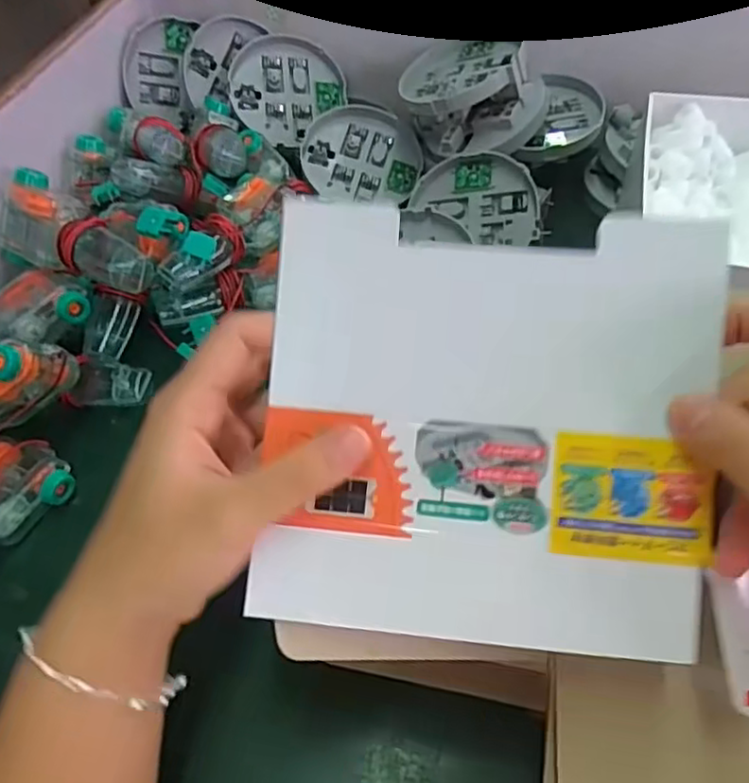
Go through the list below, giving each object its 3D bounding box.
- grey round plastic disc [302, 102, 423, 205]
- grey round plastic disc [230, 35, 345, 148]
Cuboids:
[{"bbox_3d":[-0.010,-0.213,0.575,0.102,0.009,0.094,2,76,-9],"label":"grey round plastic disc"},{"bbox_3d":[-0.084,-0.279,0.592,0.093,0.009,0.098,1,86,-15],"label":"grey round plastic disc"}]

